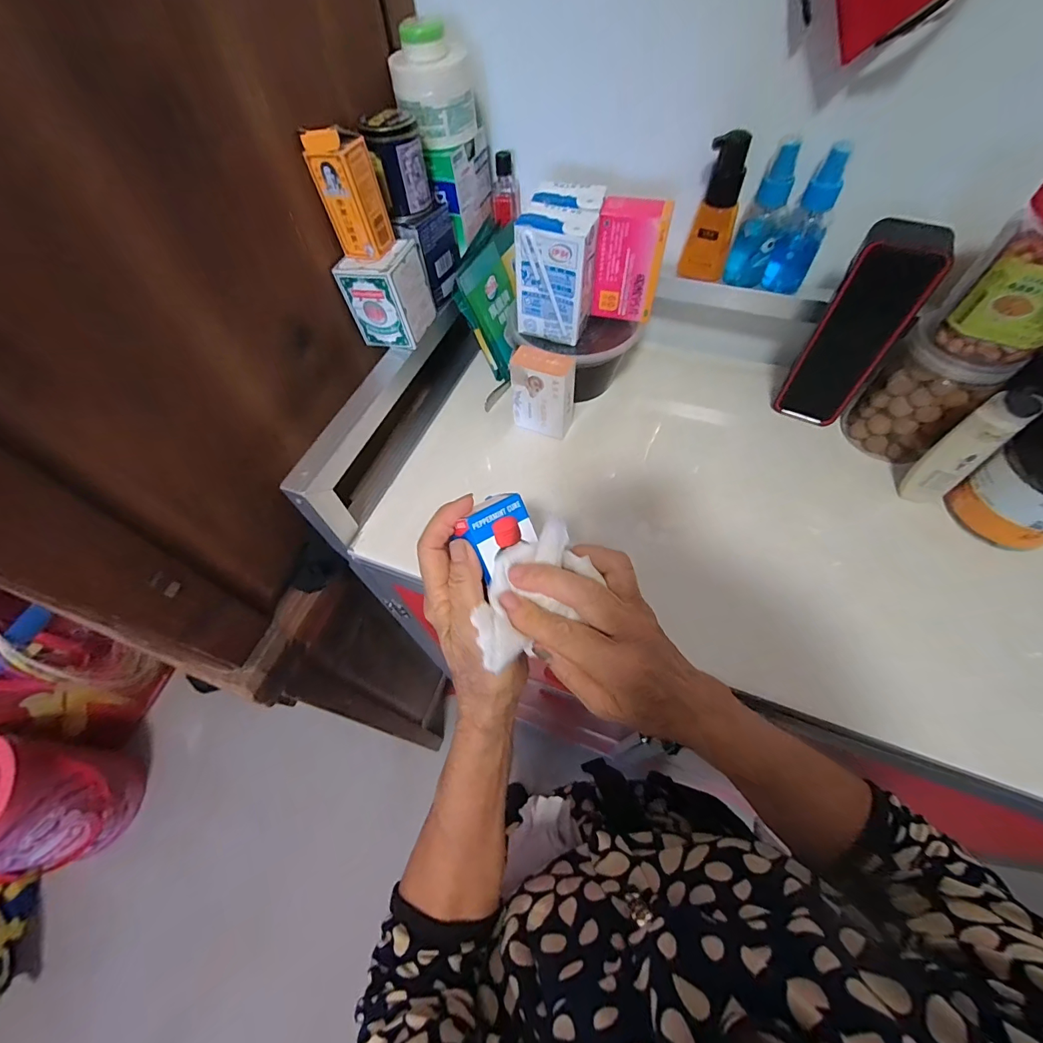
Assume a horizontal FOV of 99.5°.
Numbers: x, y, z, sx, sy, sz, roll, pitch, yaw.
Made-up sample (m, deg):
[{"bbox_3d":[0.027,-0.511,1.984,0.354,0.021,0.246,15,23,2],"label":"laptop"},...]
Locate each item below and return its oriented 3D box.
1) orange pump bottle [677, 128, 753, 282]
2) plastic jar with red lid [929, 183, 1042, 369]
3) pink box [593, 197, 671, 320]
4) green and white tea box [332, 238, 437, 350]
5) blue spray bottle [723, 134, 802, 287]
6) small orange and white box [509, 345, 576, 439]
[{"bbox_3d":[0.189,-0.296,0.425,0.043,0.116,0.028,19,61,13],"label":"orange pump bottle"},{"bbox_3d":[0.375,-0.179,0.320,0.068,0.111,0.077,-38,64,-19],"label":"plastic jar with red lid"},{"bbox_3d":[0.103,-0.247,0.423,0.059,0.098,0.024,15,60,11],"label":"pink box"},{"bbox_3d":[-0.125,-0.216,0.418,0.062,0.073,0.058,13,60,10],"label":"green and white tea box"},{"bbox_3d":[0.234,-0.286,0.419,0.030,0.117,0.037,-27,61,-14],"label":"blue spray bottle"},{"bbox_3d":[0.022,-0.133,0.454,0.062,0.089,0.028,18,61,13],"label":"small orange and white box"}]

